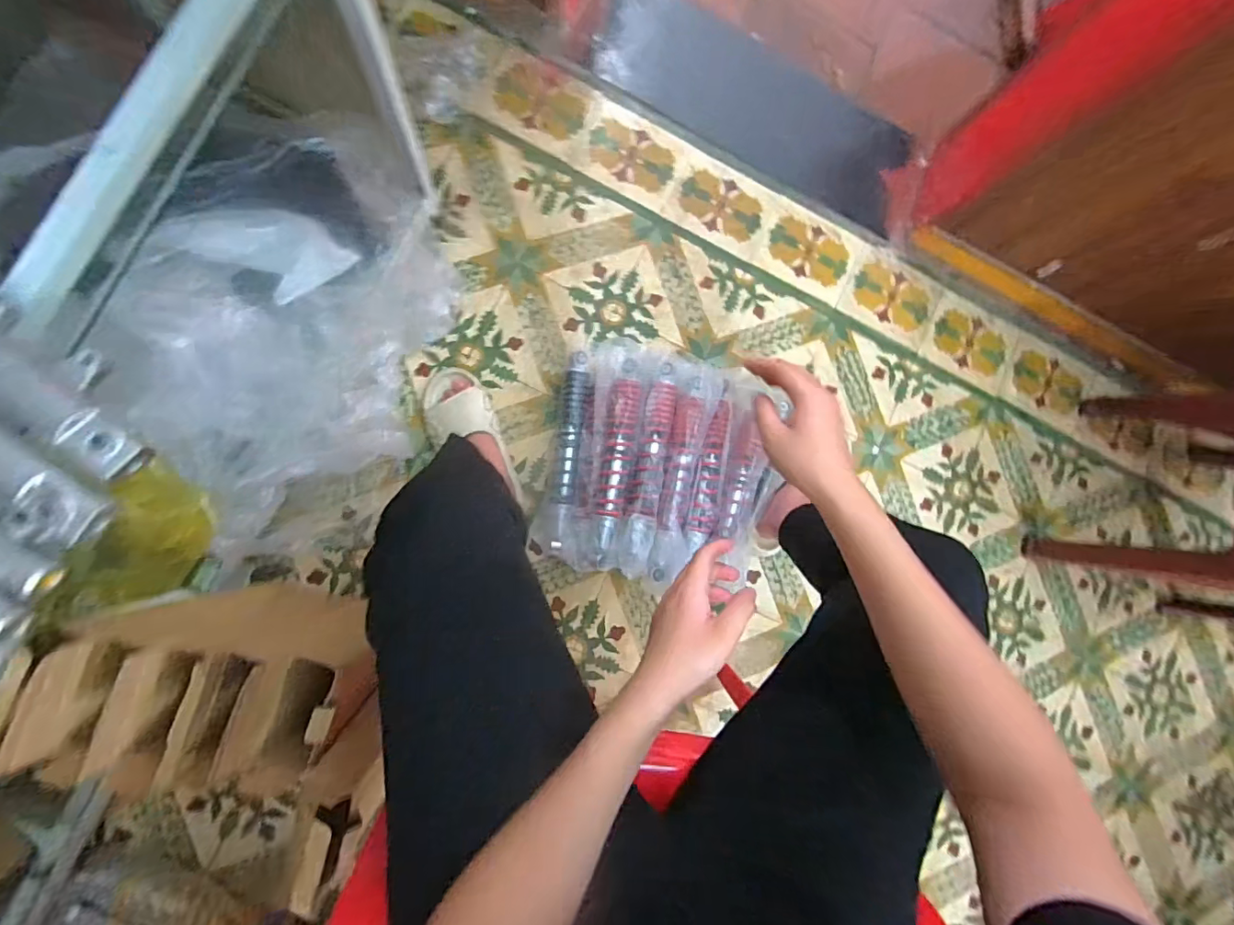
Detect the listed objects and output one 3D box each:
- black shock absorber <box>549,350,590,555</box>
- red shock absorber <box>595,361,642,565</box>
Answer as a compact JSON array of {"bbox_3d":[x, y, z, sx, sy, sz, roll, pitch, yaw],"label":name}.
[{"bbox_3d":[-0.084,-0.021,0.972,0.045,0.044,0.367,6,86,-8],"label":"black shock absorber"},{"bbox_3d":[0.001,-0.005,0.924,0.054,0.043,0.352,8,86,-8],"label":"red shock absorber"}]

